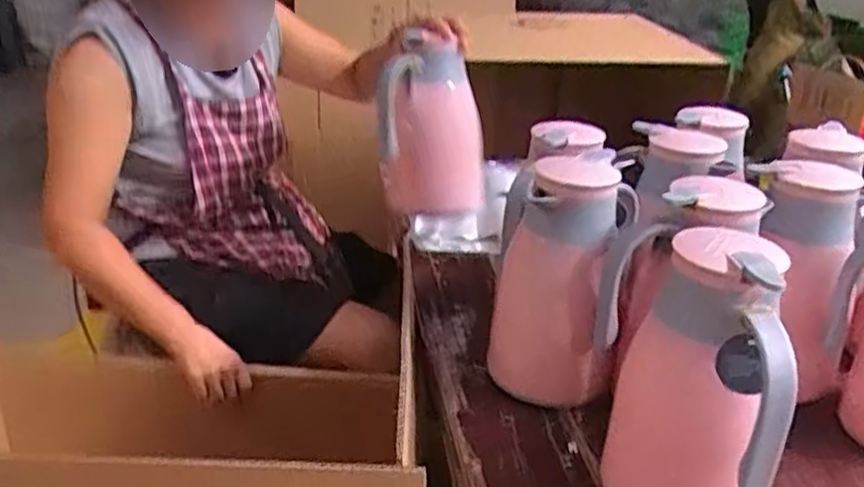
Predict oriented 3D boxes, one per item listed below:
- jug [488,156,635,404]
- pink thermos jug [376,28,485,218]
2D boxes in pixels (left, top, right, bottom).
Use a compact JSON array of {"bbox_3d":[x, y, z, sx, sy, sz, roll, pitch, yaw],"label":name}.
[{"bbox_3d":[0.146,0.037,0.825,0.141,0.255,0.127,7,26,13],"label":"jug"},{"bbox_3d":[0.007,-0.160,1.112,0.120,0.348,0.148,5,61,9],"label":"pink thermos jug"}]

